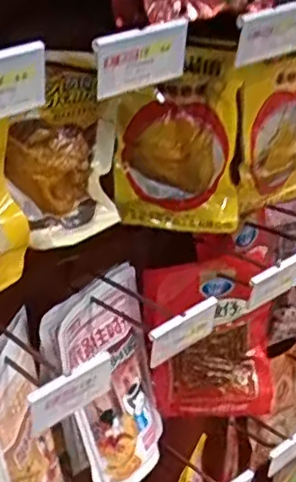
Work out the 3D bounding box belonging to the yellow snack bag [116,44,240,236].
[{"bbox_3d":[0.032,-0.104,0.706,0.129,0.199,0.034,2,29,4],"label":"yellow snack bag"}]

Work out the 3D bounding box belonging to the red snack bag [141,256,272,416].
[{"bbox_3d":[0.079,0.121,0.820,0.166,0.218,0.058,-6,29,-11],"label":"red snack bag"}]

